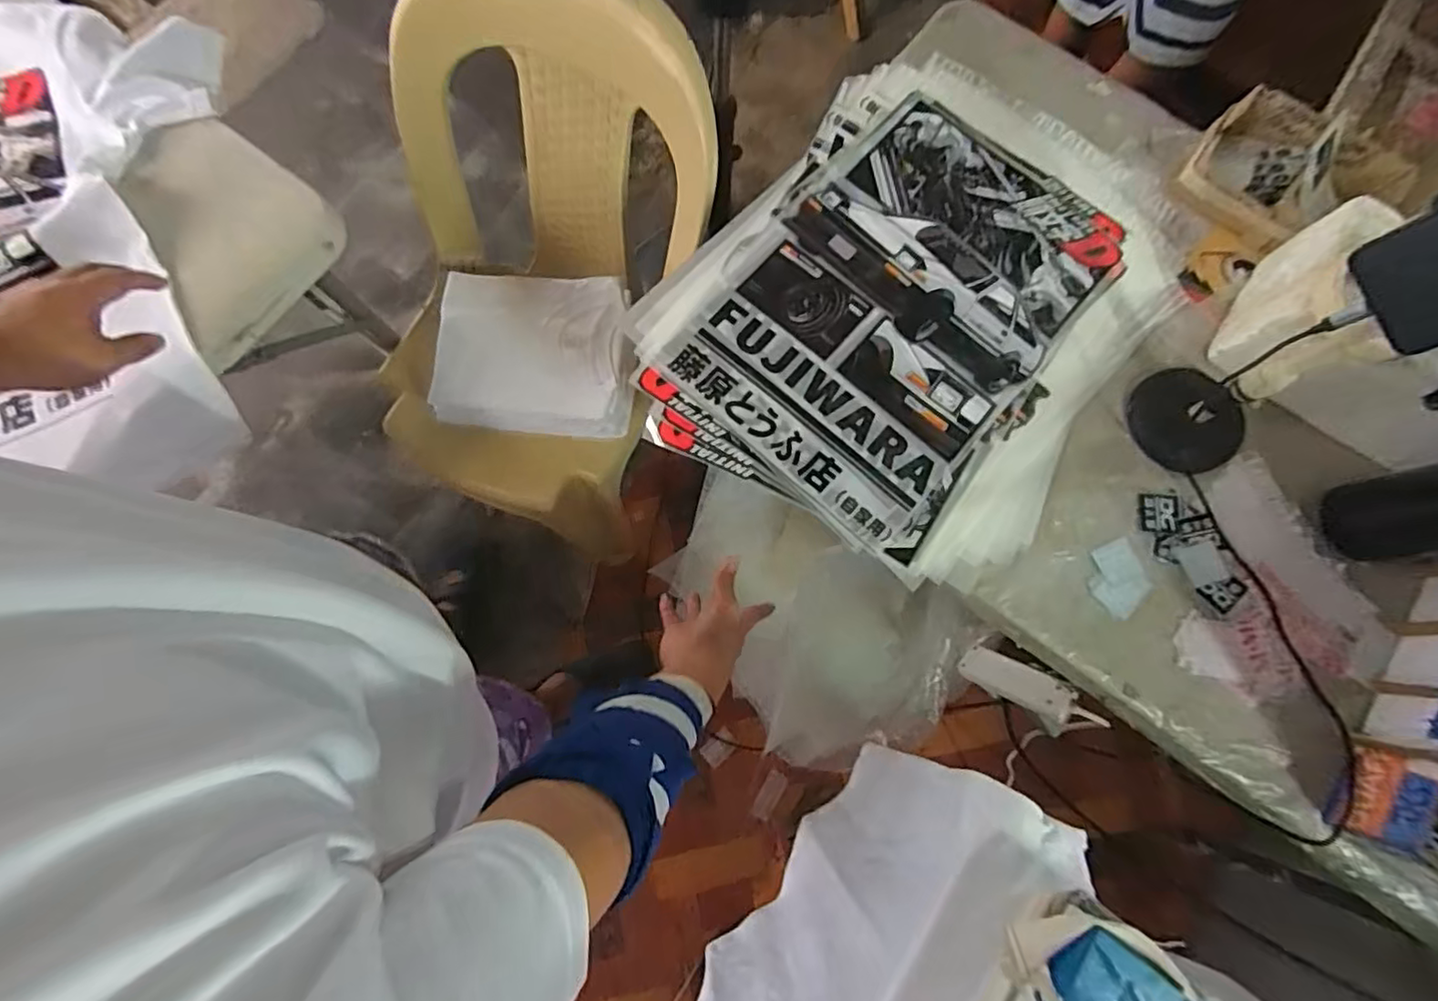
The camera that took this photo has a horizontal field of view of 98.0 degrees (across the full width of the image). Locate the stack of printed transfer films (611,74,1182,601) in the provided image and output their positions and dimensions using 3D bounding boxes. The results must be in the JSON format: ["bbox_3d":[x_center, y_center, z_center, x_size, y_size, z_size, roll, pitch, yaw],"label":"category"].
[{"bbox_3d":[0.194,-0.198,0.654,0.428,0.025,0.495,36,79,6],"label":"stack of printed transfer films"}]

